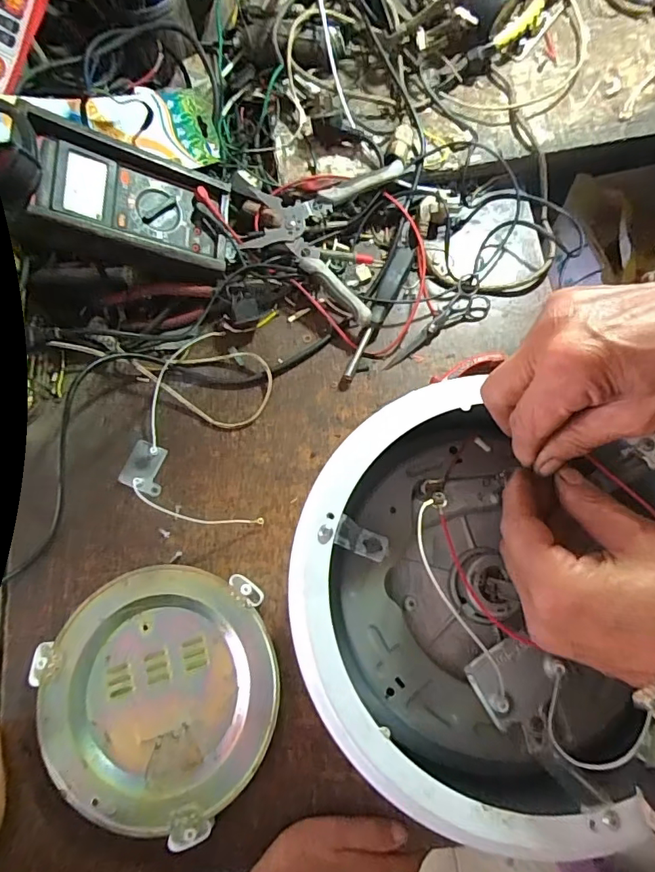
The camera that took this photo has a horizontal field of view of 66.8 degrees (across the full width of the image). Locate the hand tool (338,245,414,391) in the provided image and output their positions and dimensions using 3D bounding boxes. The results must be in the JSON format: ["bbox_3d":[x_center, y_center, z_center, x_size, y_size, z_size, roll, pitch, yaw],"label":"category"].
[{"bbox_3d":[0.054,-0.129,0.524,0.022,0.022,0.174,21,77,7],"label":"hand tool"}]

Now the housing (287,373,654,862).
[{"bbox_3d":[0.092,0.091,0.302,0.204,0.081,0.214,27,78,9],"label":"housing"}]

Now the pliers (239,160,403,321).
[{"bbox_3d":[-0.013,-0.223,0.527,0.150,0.022,0.171,13,76,5],"label":"pliers"}]

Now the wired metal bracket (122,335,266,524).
[{"bbox_3d":[-0.150,-0.001,0.492,0.125,0.022,0.207,-16,75,-2],"label":"wired metal bracket"}]

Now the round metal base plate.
[{"bbox_3d":[-0.147,0.216,0.422,0.201,0.016,0.194,7,76,4],"label":"round metal base plate"}]

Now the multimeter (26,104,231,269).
[{"bbox_3d":[-0.191,-0.229,0.487,0.186,0.038,0.101,6,84,-31],"label":"multimeter"}]

